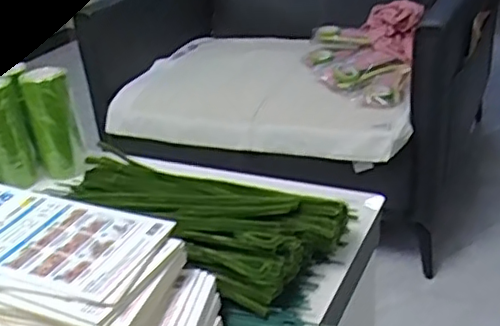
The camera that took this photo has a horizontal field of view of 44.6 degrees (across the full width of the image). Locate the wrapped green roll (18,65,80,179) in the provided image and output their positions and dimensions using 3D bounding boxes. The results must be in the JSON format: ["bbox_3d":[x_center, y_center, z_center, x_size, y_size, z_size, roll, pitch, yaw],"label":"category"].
[{"bbox_3d":[-0.267,-0.053,0.836,0.055,0.142,0.044,-23,33,-29],"label":"wrapped green roll"}]

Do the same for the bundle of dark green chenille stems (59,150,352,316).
[{"bbox_3d":[-0.061,0.055,0.661,0.291,0.058,0.157,16,35,34],"label":"bundle of dark green chenille stems"}]

